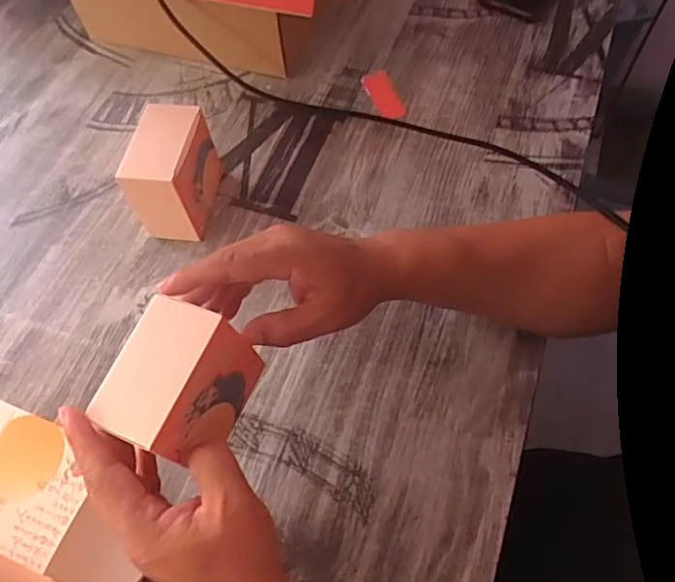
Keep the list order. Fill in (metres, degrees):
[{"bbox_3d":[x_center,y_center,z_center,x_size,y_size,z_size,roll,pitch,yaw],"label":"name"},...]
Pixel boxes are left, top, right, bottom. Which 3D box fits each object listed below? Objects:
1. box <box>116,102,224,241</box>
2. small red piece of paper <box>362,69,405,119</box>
[{"bbox_3d":[-0.148,-0.107,0.528,0.055,0.091,0.083,8,61,7],"label":"box"},{"bbox_3d":[0.050,-0.211,0.629,0.032,0.007,0.069,-15,69,-14],"label":"small red piece of paper"}]

